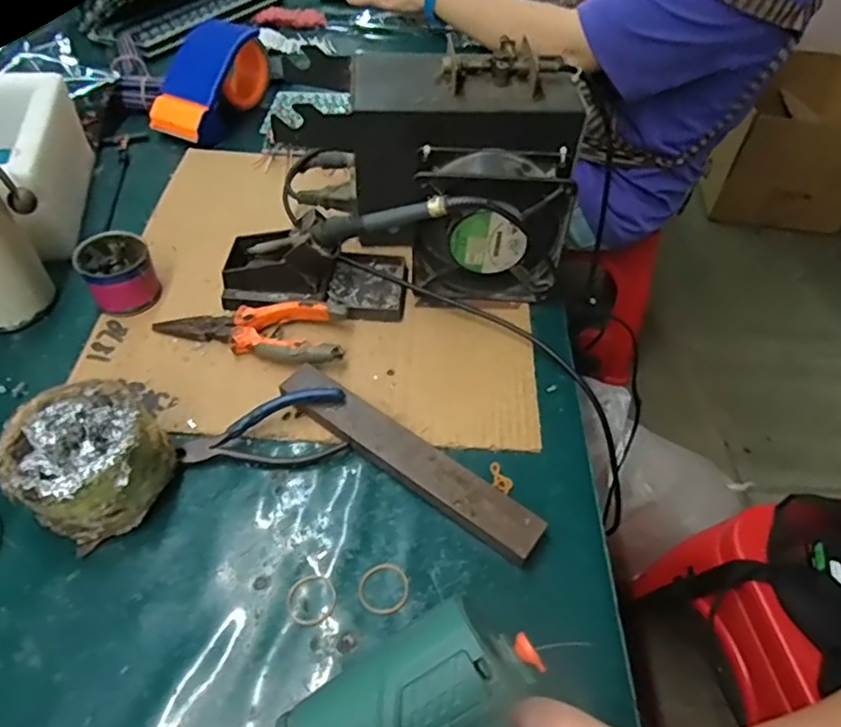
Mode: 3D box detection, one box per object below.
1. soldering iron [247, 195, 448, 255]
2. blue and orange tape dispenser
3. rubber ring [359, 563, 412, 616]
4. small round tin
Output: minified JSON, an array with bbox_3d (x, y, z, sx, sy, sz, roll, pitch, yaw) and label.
[{"bbox_3d":[-0.061,-0.101,0.477,0.173,0.021,0.020,-8,43,24],"label":"soldering iron"},{"bbox_3d":[-0.245,-0.324,0.694,0.095,0.078,0.146,14,48,8],"label":"blue and orange tape dispenser"},{"bbox_3d":[-0.022,0.136,0.371,0.030,0.004,0.030,2,47,-2],"label":"rubber ring"},{"bbox_3d":[-0.249,-0.071,0.507,0.055,0.053,0.055,-23,53,-23],"label":"small round tin"}]

